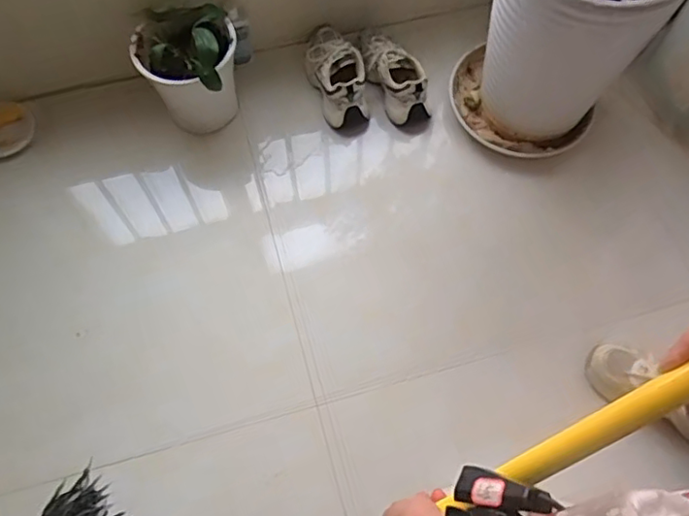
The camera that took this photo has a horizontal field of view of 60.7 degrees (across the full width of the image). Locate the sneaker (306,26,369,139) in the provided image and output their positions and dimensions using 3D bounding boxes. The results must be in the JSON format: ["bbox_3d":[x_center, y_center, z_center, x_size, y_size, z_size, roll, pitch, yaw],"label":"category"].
[{"bbox_3d":[-0.014,-0.409,1.299,0.118,0.103,0.272,-16,68,-9],"label":"sneaker"}]

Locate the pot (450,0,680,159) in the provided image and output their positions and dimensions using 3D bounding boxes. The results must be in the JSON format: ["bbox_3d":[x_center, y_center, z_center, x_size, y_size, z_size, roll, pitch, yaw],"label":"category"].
[{"bbox_3d":[0.402,-0.432,1.130,0.289,0.448,0.263,1,67,-2],"label":"pot"}]

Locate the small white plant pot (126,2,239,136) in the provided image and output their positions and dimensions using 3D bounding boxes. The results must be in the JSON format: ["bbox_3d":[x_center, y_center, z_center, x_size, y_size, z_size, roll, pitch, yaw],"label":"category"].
[{"bbox_3d":[-0.315,-0.387,1.210,0.190,0.261,0.176,1,67,-2],"label":"small white plant pot"}]

